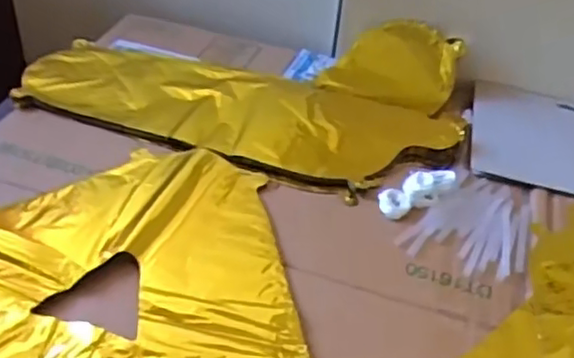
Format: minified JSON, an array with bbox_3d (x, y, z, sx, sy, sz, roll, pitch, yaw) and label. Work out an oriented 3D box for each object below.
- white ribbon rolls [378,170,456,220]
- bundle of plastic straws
[{"bbox_3d":[0.109,0.009,0.544,0.078,0.011,0.029,-20,47,-29],"label":"white ribbon rolls"},{"bbox_3d":[0.162,0.036,0.536,0.083,0.004,0.140,29,44,24],"label":"bundle of plastic straws"}]

